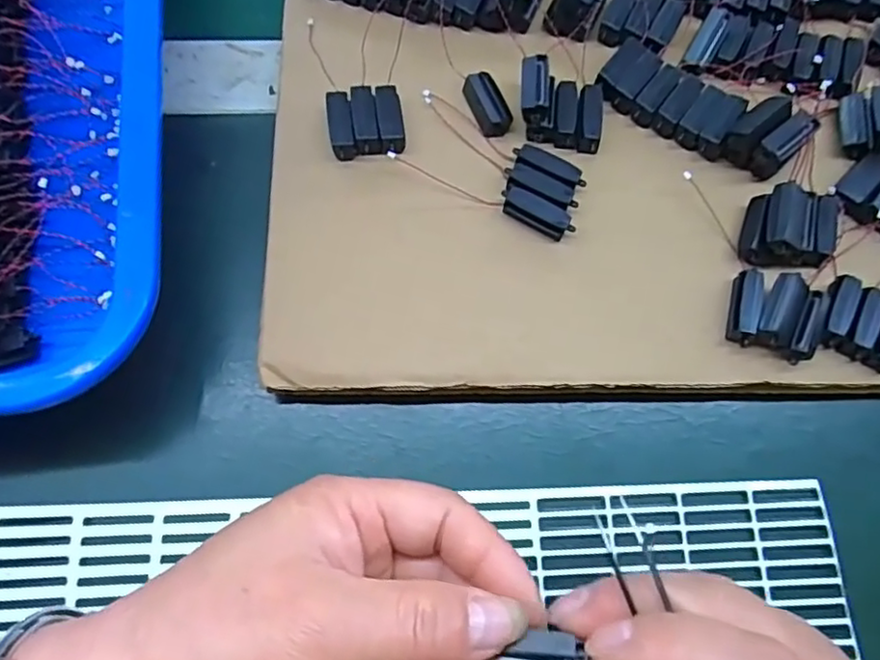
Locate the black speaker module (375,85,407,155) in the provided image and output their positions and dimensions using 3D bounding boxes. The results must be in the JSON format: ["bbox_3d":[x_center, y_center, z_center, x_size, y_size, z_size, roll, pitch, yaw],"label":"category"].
[{"bbox_3d":[-0.021,-0.089,0.267,0.011,0.007,0.031,-3,73,-3],"label":"black speaker module"}]

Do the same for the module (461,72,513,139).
[{"bbox_3d":[0.020,-0.098,0.275,0.014,0.005,0.029,-23,75,-9],"label":"module"}]

